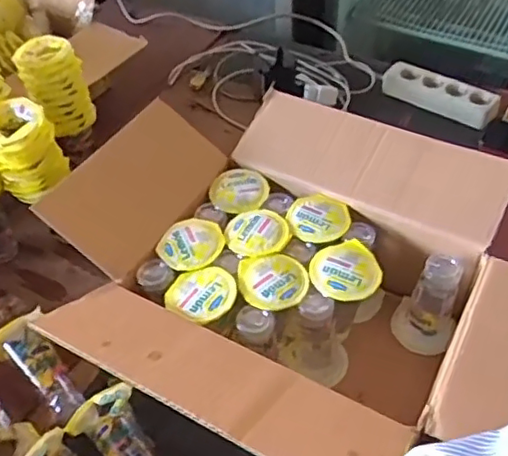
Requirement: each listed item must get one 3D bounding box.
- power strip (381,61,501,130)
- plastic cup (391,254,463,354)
[{"bbox_3d":[0.323,-0.234,1.072,0.203,0.044,0.057,24,50,22],"label":"power strip"},{"bbox_3d":[0.202,0.084,0.703,0.067,0.117,0.063,0,46,0],"label":"plastic cup"}]

